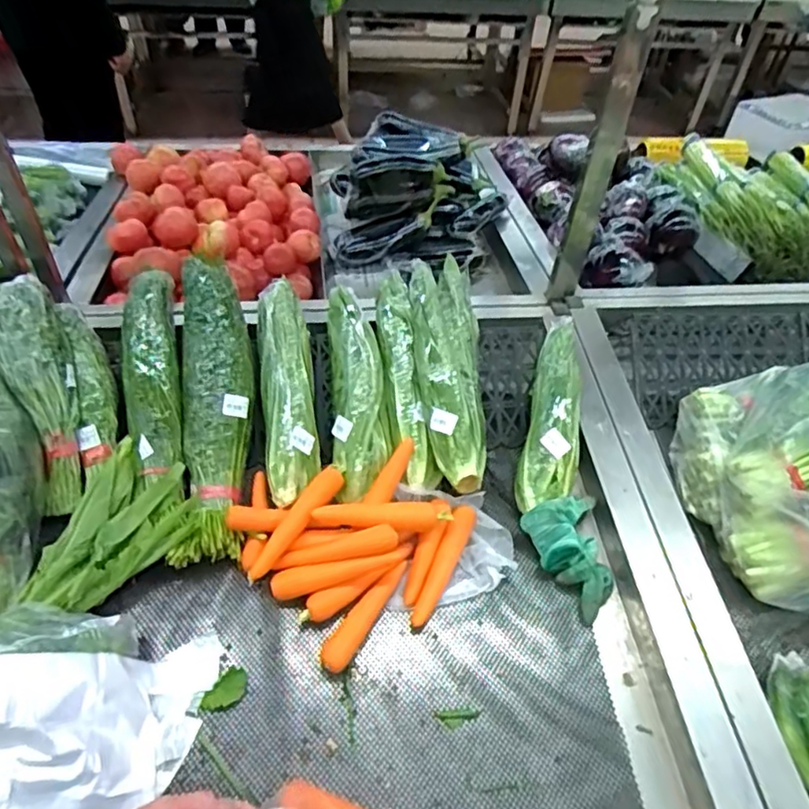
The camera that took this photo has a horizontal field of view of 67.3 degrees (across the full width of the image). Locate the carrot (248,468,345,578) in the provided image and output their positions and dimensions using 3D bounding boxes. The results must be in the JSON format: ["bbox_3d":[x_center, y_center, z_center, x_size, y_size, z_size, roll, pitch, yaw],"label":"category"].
[{"bbox_3d":[-0.147,0.160,0.828,0.033,0.027,0.180,31,71,23],"label":"carrot"}]

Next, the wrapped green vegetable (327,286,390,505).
[{"bbox_3d":[-0.072,-0.026,0.922,0.082,0.055,0.343,-3,72,-8],"label":"wrapped green vegetable"}]

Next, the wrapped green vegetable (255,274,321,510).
[{"bbox_3d":[-0.178,-0.023,0.924,0.082,0.060,0.347,-5,72,-10],"label":"wrapped green vegetable"}]

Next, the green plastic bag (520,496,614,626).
[{"bbox_3d":[0.245,0.211,0.856,0.117,0.080,0.160,-12,48,-16],"label":"green plastic bag"}]

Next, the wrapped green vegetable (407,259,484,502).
[{"bbox_3d":[0.070,-0.060,0.940,0.113,0.079,0.397,-1,66,-6],"label":"wrapped green vegetable"}]

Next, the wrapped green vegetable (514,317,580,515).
[{"bbox_3d":[0.238,-0.001,0.963,0.086,0.066,0.345,10,67,5],"label":"wrapped green vegetable"}]

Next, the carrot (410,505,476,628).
[{"bbox_3d":[0.054,0.219,0.849,0.030,0.034,0.185,22,64,16],"label":"carrot"}]

